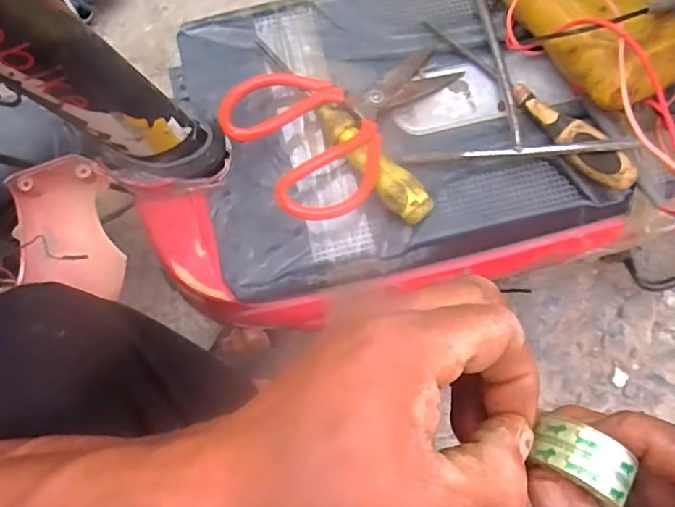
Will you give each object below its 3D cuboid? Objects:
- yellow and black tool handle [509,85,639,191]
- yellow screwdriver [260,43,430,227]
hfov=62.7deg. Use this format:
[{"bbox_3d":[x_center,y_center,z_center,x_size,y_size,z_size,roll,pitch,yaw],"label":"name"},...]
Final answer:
[{"bbox_3d":[0.184,-0.093,0.437,0.026,0.021,0.115,-44,80,-8],"label":"yellow and black tool handle"},{"bbox_3d":[0.001,-0.101,0.445,0.028,0.023,0.201,-39,80,-8],"label":"yellow screwdriver"}]

